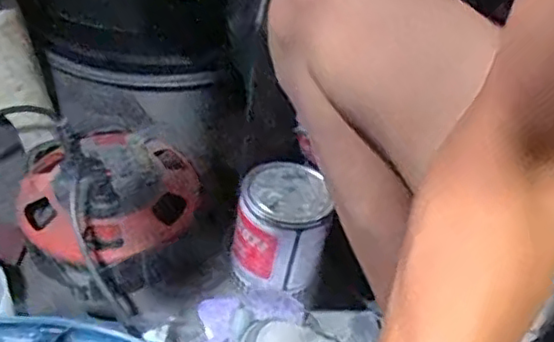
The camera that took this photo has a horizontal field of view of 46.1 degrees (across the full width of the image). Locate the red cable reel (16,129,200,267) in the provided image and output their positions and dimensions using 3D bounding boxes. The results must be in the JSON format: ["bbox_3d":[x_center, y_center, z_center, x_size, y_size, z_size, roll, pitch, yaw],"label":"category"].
[{"bbox_3d":[-0.198,0.023,0.765,0.200,0.088,0.213,-15,46,-21],"label":"red cable reel"}]

